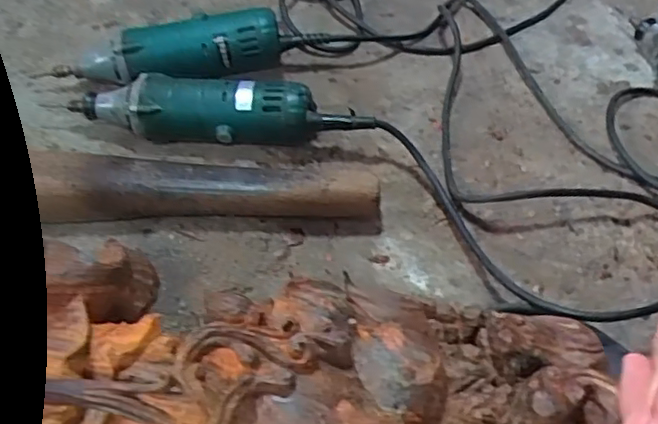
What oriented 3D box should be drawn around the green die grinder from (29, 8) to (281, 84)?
[{"bbox_3d":[-0.154,-0.146,0.607,0.216,0.061,0.050,-8,50,-8],"label":"green die grinder"}]

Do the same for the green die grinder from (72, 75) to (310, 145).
[{"bbox_3d":[-0.120,-0.085,0.562,0.212,0.055,0.051,4,50,3],"label":"green die grinder"}]

